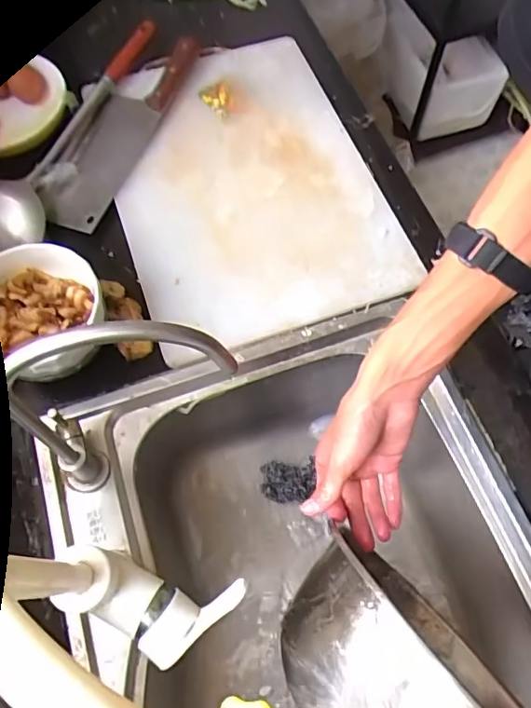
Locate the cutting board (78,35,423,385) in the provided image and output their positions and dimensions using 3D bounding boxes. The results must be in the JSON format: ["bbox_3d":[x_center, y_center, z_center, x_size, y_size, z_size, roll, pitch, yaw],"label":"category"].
[{"bbox_3d":[-0.030,-0.229,0.664,0.307,0.018,0.449,-17,67,-7],"label":"cutting board"}]

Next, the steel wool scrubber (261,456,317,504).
[{"bbox_3d":[0.029,0.160,0.670,0.066,0.019,0.049,-6,66,-2],"label":"steel wool scrubber"}]

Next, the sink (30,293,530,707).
[{"bbox_3d":[0.059,0.288,0.551,0.443,0.203,0.576,-20,67,-8],"label":"sink"}]

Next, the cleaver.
[{"bbox_3d":[-0.186,-0.302,0.692,0.085,0.032,0.319,20,68,9],"label":"cleaver"}]

